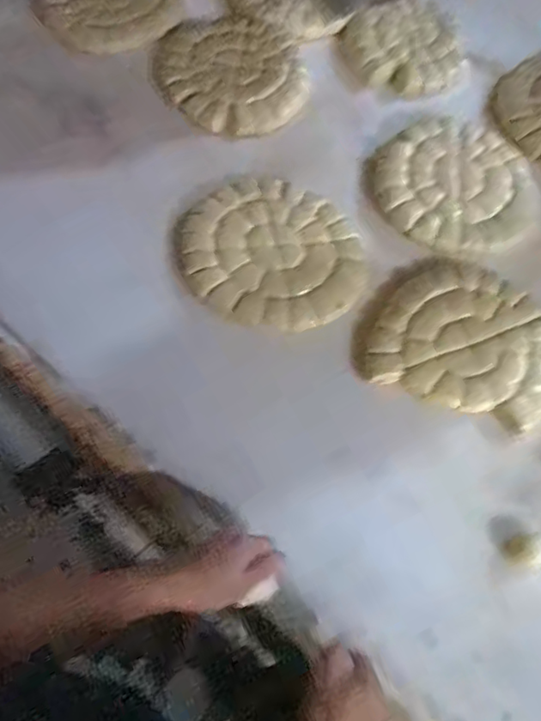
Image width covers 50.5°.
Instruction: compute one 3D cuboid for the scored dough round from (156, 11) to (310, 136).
[{"bbox_3d":[-0.065,-0.499,0.995,0.236,0.023,0.258,-1,69,1],"label":"scored dough round"}]

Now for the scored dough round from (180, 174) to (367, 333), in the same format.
[{"bbox_3d":[0.005,-0.160,0.840,0.266,0.020,0.230,31,73,13],"label":"scored dough round"}]

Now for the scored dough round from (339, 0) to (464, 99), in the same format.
[{"bbox_3d":[0.235,-0.559,1.020,0.204,0.026,0.238,-18,69,-5],"label":"scored dough round"}]

